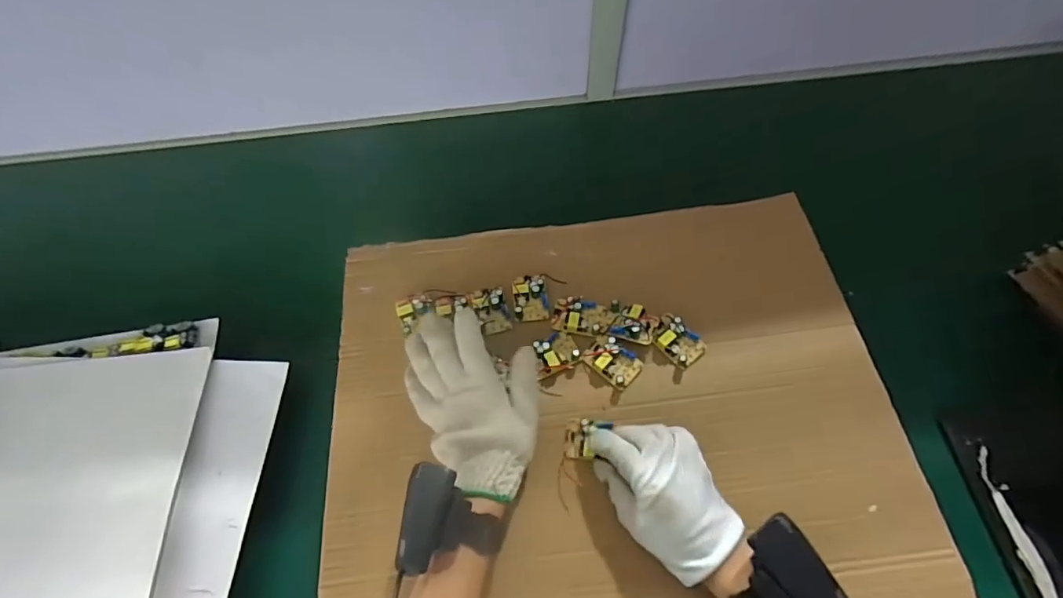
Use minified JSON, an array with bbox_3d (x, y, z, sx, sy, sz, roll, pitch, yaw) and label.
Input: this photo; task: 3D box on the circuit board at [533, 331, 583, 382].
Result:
[{"bbox_3d":[0.025,0.052,0.482,0.043,0.012,0.038,-19,63,-9],"label":"circuit board"}]

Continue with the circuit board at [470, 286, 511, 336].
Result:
[{"bbox_3d":[-0.041,0.010,0.504,0.033,0.015,0.048,-16,63,-8],"label":"circuit board"}]

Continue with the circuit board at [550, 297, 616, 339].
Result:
[{"bbox_3d":[0.052,0.017,0.499,0.059,0.014,0.037,11,62,7],"label":"circuit board"}]

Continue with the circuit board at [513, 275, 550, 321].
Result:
[{"bbox_3d":[-0.001,-0.002,0.513,0.034,0.016,0.048,-4,62,-2],"label":"circuit board"}]

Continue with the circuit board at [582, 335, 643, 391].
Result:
[{"bbox_3d":[0.078,0.058,0.477,0.052,0.016,0.035,37,68,18],"label":"circuit board"}]

